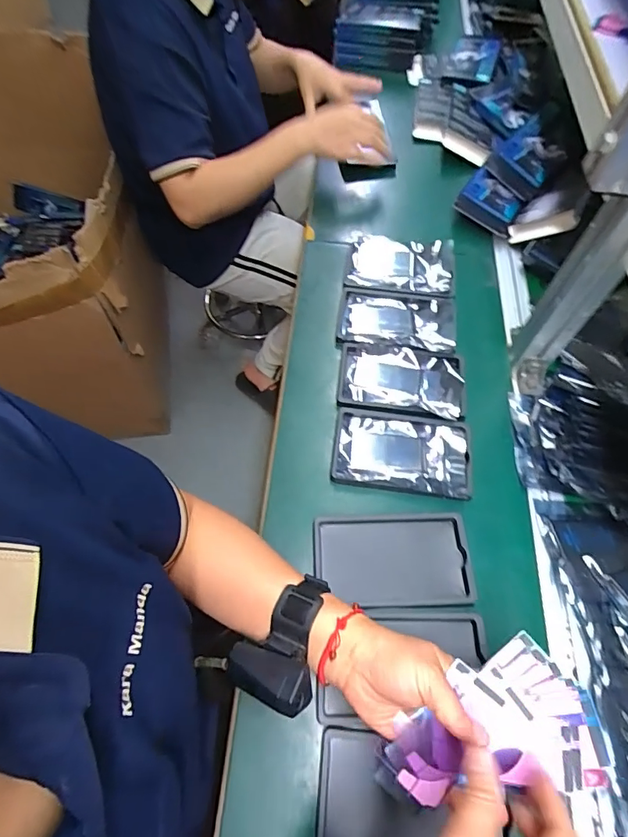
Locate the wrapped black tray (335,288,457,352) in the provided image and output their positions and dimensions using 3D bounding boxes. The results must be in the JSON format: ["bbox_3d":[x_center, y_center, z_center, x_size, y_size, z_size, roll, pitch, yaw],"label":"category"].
[{"bbox_3d":[0.116,-0.137,0.615,0.156,0.014,0.101,7,62,1],"label":"wrapped black tray"}]

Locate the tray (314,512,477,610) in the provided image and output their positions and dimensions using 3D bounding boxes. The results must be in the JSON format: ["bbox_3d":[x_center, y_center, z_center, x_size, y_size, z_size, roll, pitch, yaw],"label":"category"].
[{"bbox_3d":[0.081,0.148,0.465,0.156,0.013,0.093,-1,62,-3],"label":"tray"}]

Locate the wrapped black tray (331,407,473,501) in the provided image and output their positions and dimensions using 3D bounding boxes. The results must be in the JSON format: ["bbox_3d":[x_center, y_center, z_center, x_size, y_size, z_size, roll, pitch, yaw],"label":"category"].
[{"bbox_3d":[0.103,0.040,0.524,0.158,0.010,0.095,8,62,2],"label":"wrapped black tray"}]

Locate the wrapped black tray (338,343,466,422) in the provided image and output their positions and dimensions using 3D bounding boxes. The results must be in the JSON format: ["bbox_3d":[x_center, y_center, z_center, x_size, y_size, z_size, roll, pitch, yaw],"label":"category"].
[{"bbox_3d":[0.112,-0.049,0.568,0.154,0.019,0.101,7,62,2],"label":"wrapped black tray"}]

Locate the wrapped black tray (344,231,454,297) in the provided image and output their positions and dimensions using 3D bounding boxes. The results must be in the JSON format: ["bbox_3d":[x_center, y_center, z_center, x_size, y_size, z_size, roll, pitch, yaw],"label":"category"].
[{"bbox_3d":[0.128,-0.230,0.659,0.155,0.027,0.107,10,62,3],"label":"wrapped black tray"}]

